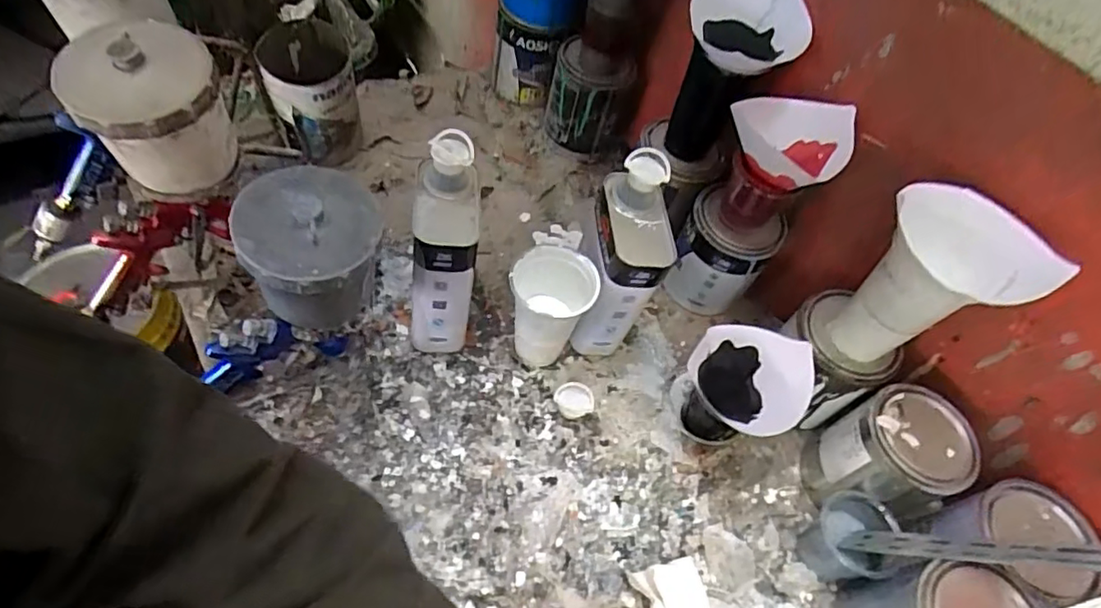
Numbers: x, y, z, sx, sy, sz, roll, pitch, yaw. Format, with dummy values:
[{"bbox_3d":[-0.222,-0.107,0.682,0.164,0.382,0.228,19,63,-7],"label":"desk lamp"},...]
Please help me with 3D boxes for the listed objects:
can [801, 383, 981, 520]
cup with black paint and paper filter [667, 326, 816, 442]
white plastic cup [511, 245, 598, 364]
[{"bbox_3d":[0.333,0.156,0.609,0.117,0.146,0.110,-6,60,-15],"label":"can"},{"bbox_3d":[0.193,0.095,0.628,0.113,0.121,0.103,4,58,-7],"label":"cup with black paint and paper filter"},{"bbox_3d":[-0.002,0.010,0.633,0.083,0.148,0.072,16,57,-1],"label":"white plastic cup"}]

